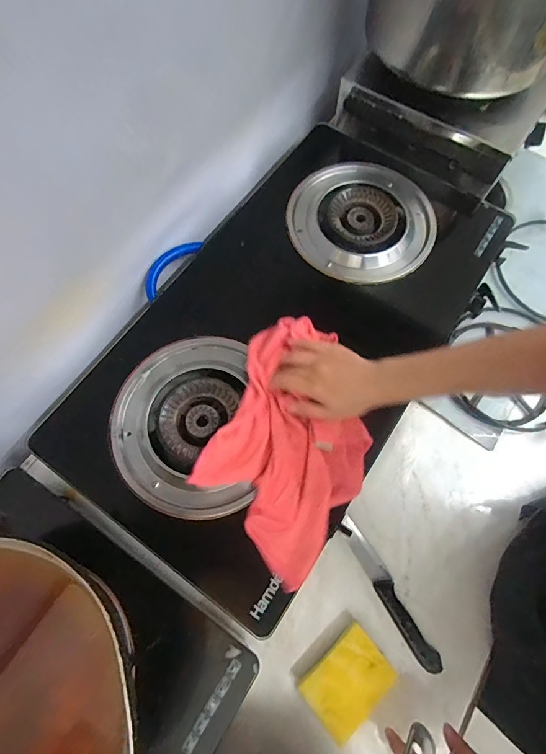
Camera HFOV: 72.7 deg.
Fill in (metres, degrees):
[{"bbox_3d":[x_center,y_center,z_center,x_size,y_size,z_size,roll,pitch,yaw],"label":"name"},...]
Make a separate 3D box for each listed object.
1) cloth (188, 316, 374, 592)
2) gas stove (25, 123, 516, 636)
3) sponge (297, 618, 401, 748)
[{"bbox_3d":[0.024,0.072,0.455,0.181,0.022,0.296,20,71,6],"label":"cloth"},{"bbox_3d":[0.033,-0.060,0.575,0.373,0.129,0.685,33,73,10],"label":"gas stove"},{"bbox_3d":[0.090,0.364,0.450,0.099,0.036,0.071,-38,75,-13],"label":"sponge"}]

